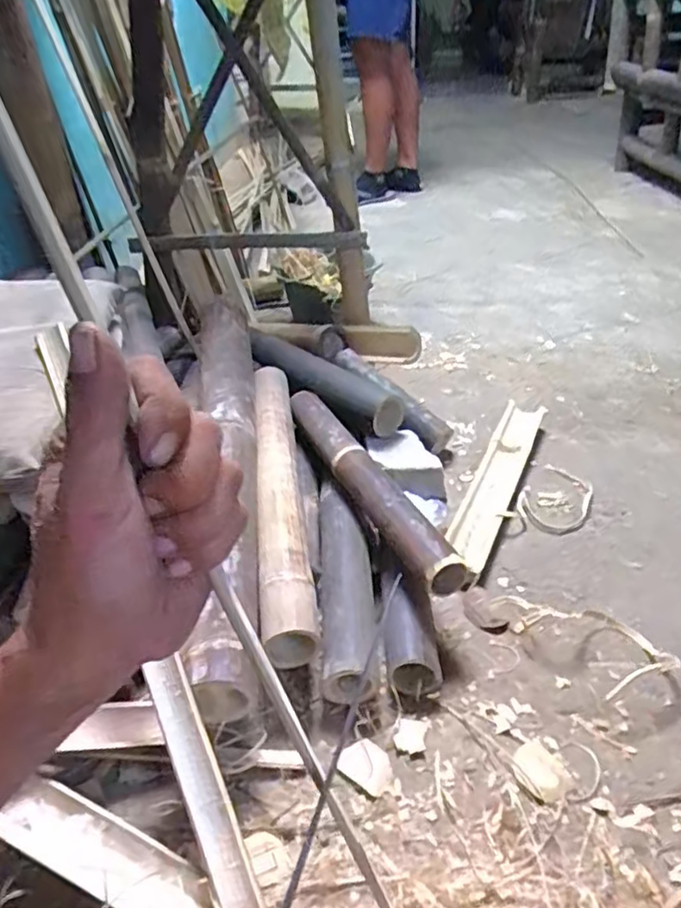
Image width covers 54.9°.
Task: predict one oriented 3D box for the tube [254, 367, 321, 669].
[{"bbox_3d":[-0.087,0.041,0.921,0.063,0.063,0.543,-5,39,-5],"label":"tube"}]

